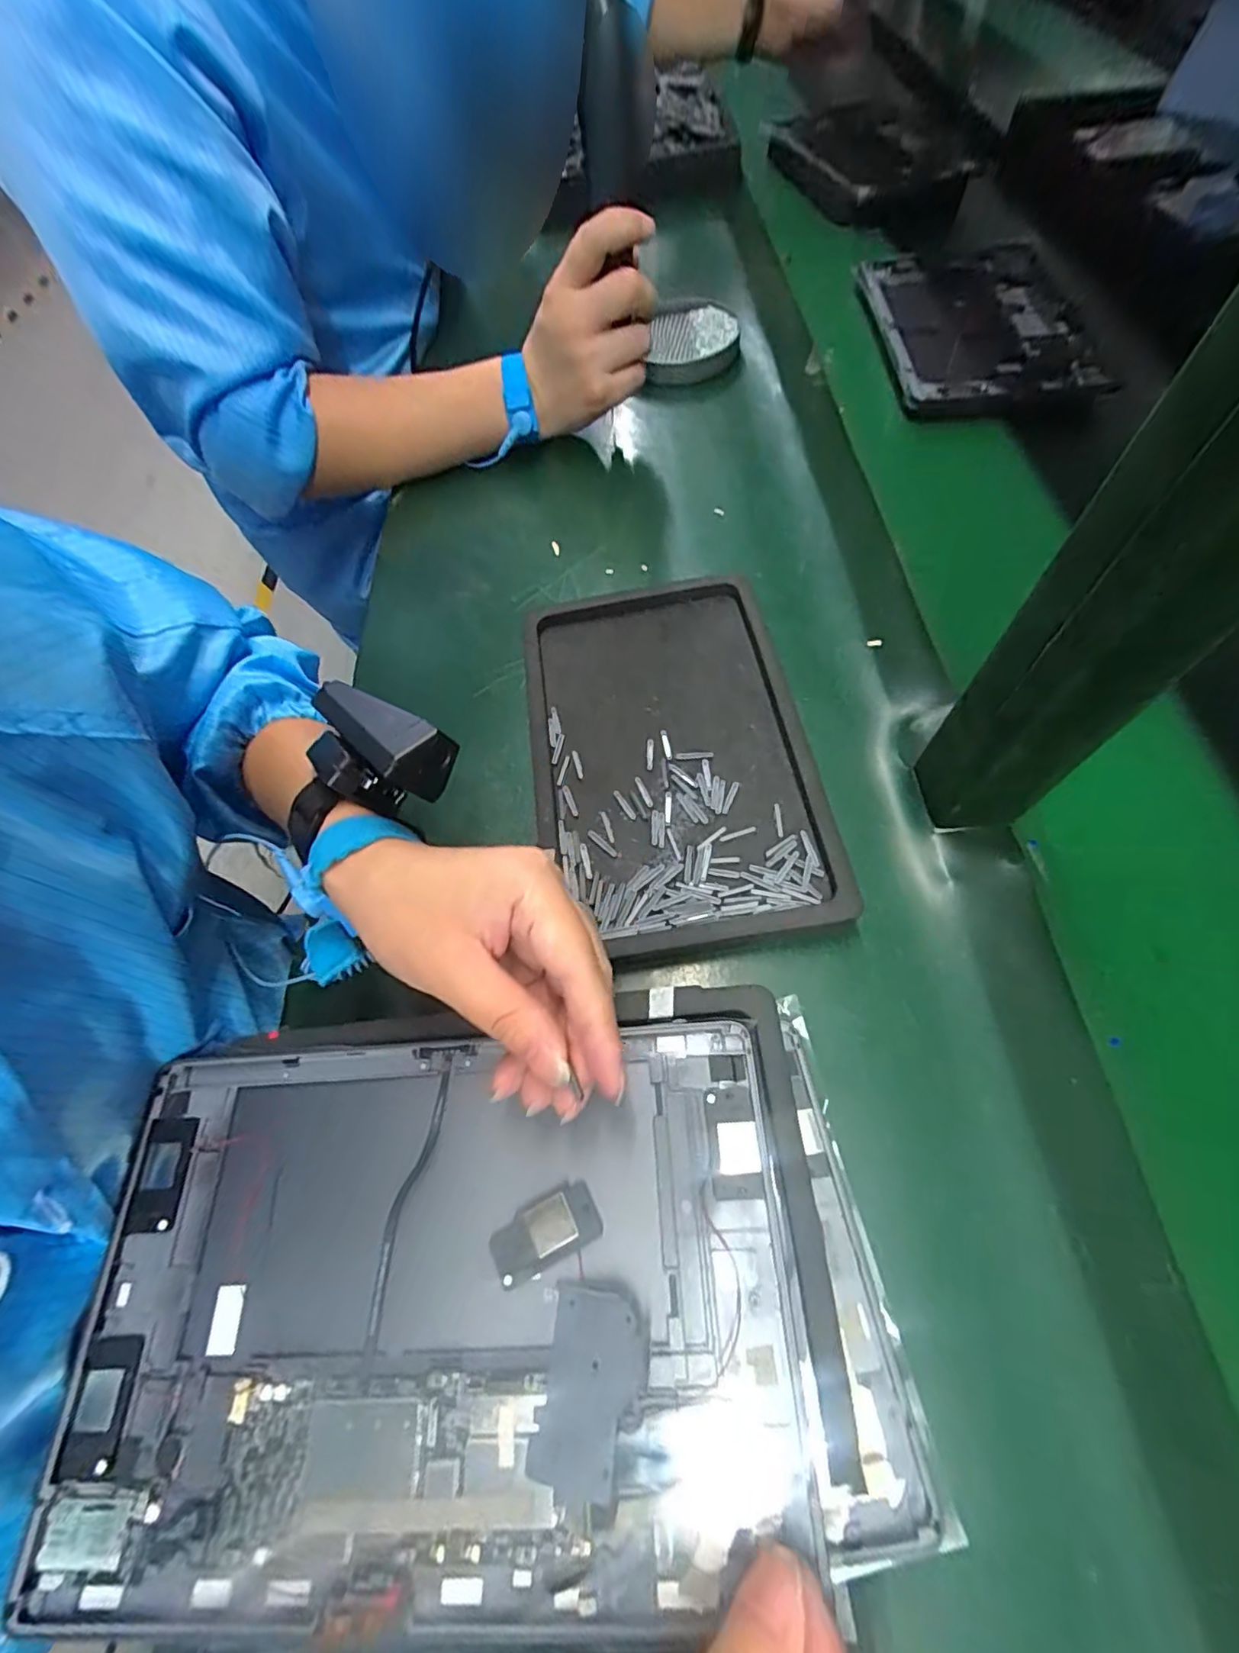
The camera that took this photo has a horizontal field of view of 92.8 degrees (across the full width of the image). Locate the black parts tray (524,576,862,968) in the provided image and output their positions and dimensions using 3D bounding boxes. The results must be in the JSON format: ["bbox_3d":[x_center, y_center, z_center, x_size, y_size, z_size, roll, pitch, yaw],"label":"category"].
[{"bbox_3d":[0.027,-0.048,0.343,0.154,0.014,0.245,-9,64,0],"label":"black parts tray"}]

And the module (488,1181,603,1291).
[{"bbox_3d":[-0.028,0.152,0.220,0.042,0.009,0.021,-29,65,-9],"label":"module"}]

